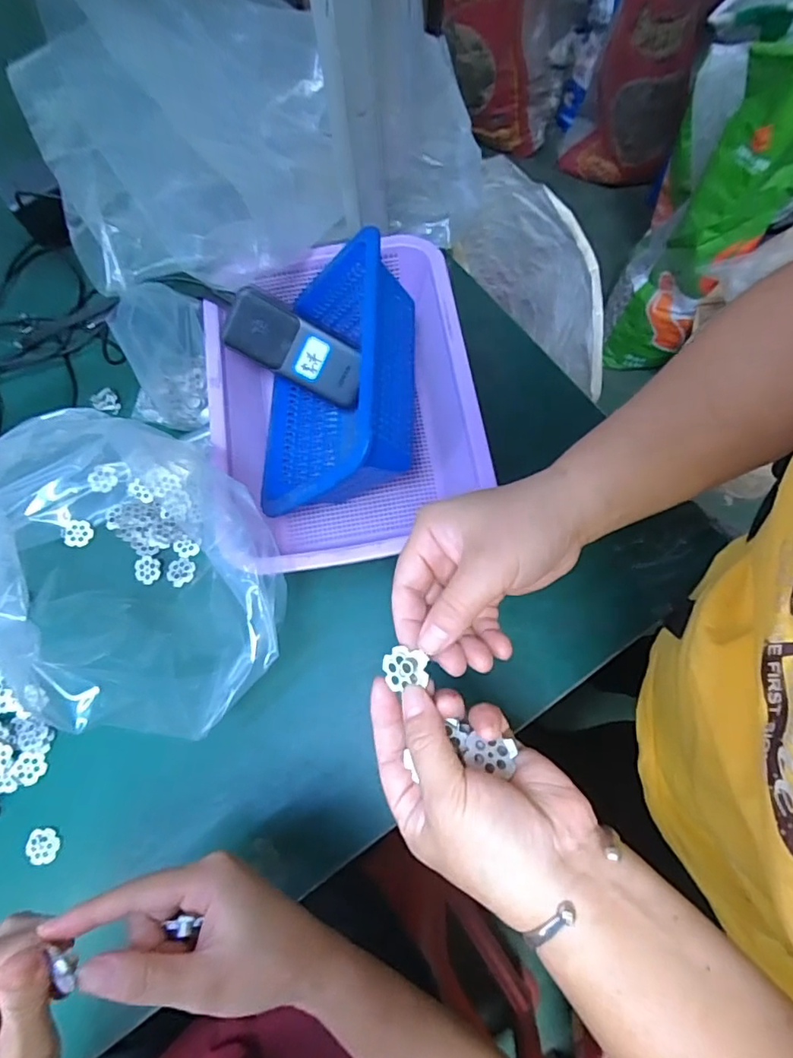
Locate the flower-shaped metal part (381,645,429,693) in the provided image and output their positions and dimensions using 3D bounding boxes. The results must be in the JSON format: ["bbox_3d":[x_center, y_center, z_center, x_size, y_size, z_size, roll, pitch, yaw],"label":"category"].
[{"bbox_3d":[0.004,0.070,0.271,0.024,0.006,0.021,-18,82,26],"label":"flower-shaped metal part"}]

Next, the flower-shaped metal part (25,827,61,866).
[{"bbox_3d":[-0.289,0.260,0.439,0.027,0.005,0.025,12,75,5],"label":"flower-shaped metal part"}]

